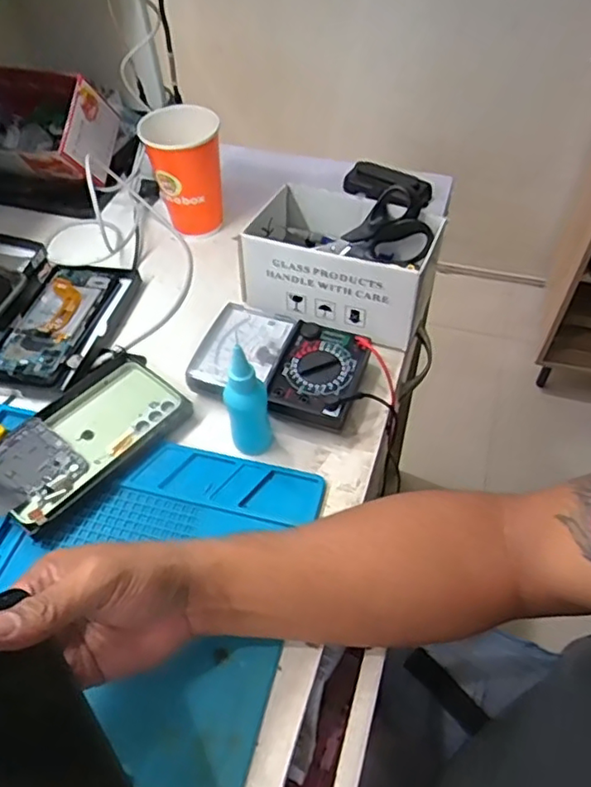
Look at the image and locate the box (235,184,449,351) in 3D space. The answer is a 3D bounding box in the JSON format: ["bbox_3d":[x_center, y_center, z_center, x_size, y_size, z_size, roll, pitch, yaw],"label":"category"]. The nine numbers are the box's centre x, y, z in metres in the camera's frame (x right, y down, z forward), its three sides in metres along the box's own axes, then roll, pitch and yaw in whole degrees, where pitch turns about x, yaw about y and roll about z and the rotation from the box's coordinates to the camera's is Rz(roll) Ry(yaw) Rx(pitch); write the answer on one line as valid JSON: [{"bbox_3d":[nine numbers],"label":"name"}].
[{"bbox_3d":[0.046,-0.135,0.599,0.179,0.088,0.108,18,55,16],"label":"box"}]

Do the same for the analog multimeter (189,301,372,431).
[{"bbox_3d":[-0.013,-0.027,0.563,0.152,0.039,0.105,15,55,14],"label":"analog multimeter"}]

